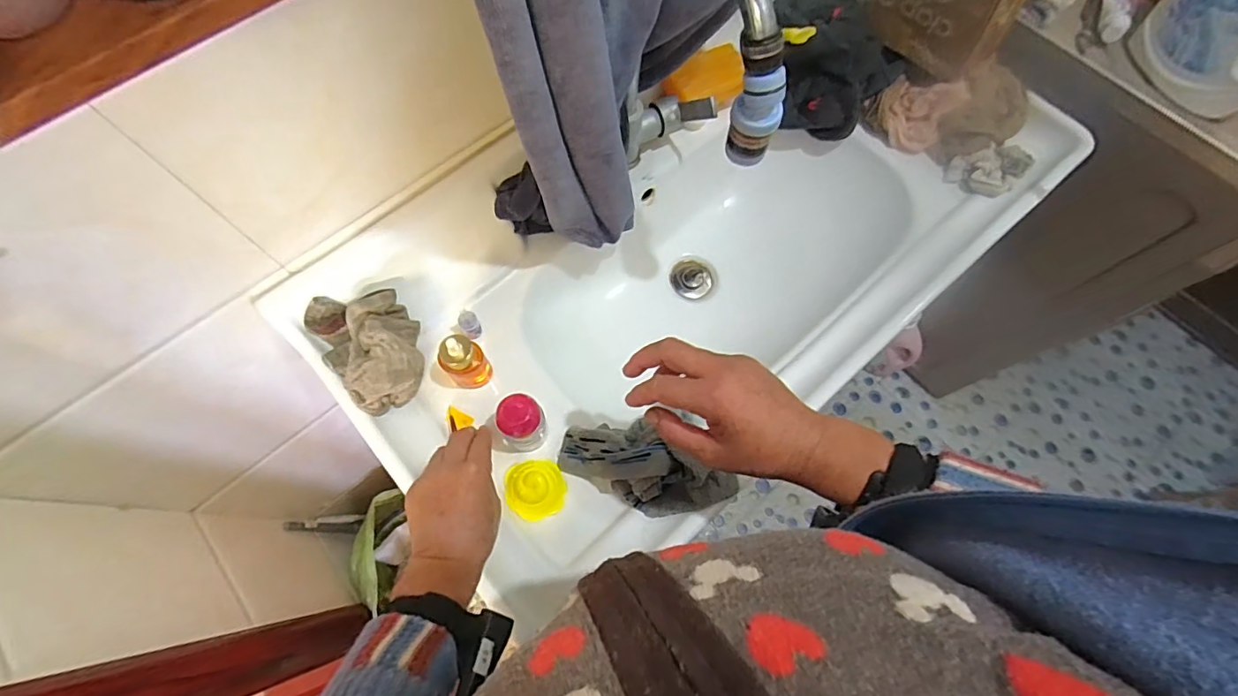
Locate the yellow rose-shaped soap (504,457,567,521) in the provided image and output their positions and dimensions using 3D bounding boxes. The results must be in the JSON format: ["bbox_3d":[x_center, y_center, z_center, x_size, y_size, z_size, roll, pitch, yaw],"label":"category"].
[{"bbox_3d":[-0.088,0.145,0.555,0.061,0.037,0.062,0,70,-1],"label":"yellow rose-shaped soap"}]

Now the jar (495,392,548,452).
[{"bbox_3d":[-0.100,0.080,0.558,0.040,0.083,0.048,10,70,3],"label":"jar"}]

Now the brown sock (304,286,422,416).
[{"bbox_3d":[-0.269,-0.005,0.578,0.093,0.058,0.137,-34,74,-12],"label":"brown sock"}]

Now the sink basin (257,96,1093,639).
[{"bbox_3d":[0.100,-0.109,0.698,0.894,0.199,0.471,-34,74,-12],"label":"sink basin"}]

